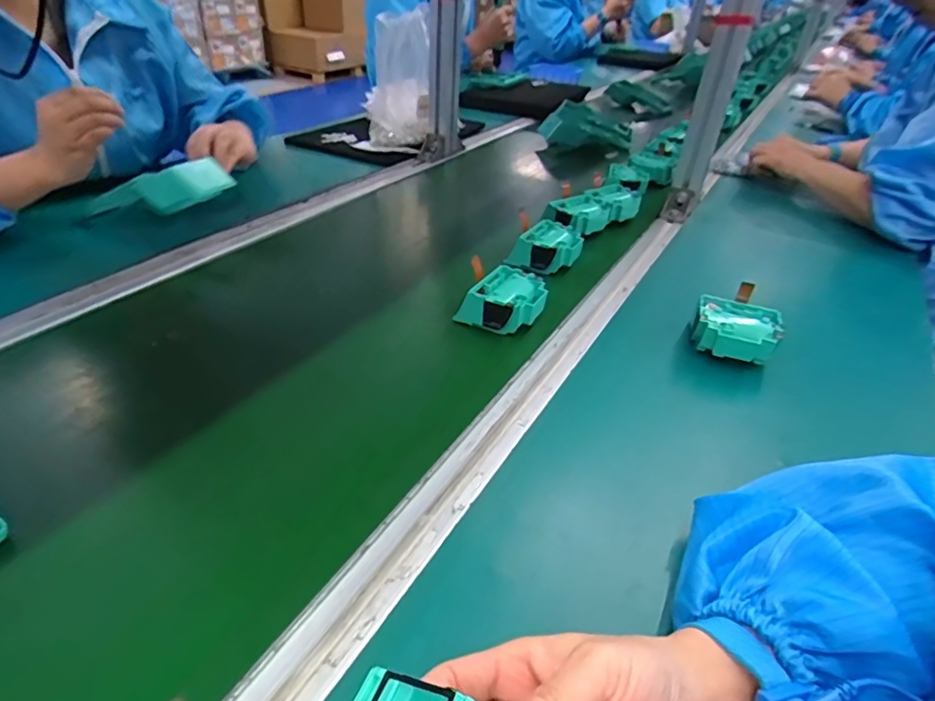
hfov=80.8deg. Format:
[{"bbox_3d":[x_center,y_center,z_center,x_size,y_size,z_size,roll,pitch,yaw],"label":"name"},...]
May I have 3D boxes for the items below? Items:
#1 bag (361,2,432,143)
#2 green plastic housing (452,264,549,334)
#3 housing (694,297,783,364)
[{"bbox_3d":[-0.128,-0.493,1.018,0.114,0.226,0.145,-1,37,-10],"label":"bag"},{"bbox_3d":[0.040,-0.049,0.561,0.069,0.036,0.083,30,42,28],"label":"green plastic housing"},{"bbox_3d":[0.256,-0.020,0.524,0.073,0.033,0.059,25,40,22],"label":"housing"}]

